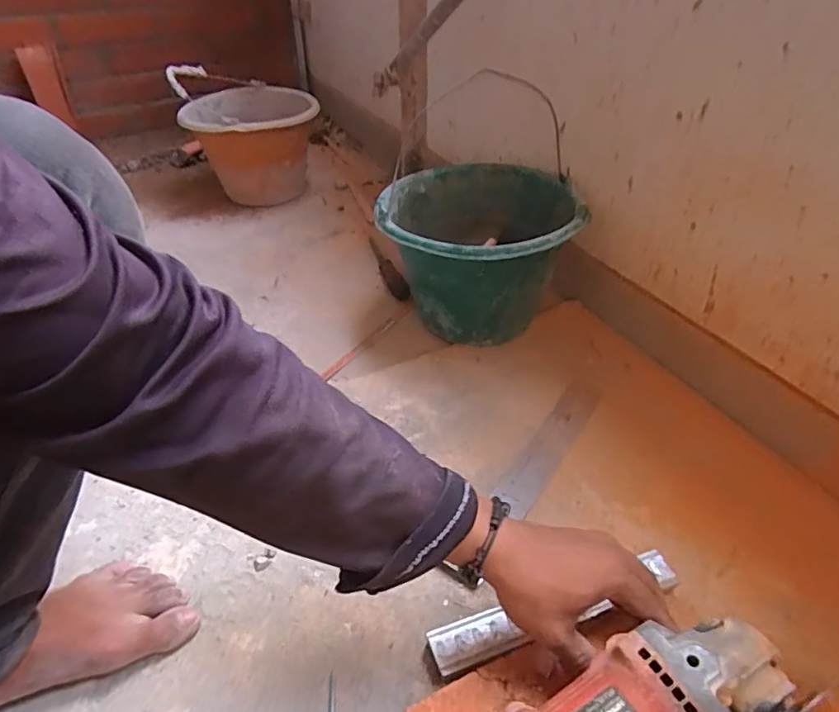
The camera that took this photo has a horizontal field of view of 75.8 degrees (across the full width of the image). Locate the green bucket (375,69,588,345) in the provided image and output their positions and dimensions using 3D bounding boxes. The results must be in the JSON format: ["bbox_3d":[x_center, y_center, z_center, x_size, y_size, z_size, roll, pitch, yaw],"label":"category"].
[{"bbox_3d":[0.076,-0.132,0.744,0.241,0.188,0.263,0,40,0],"label":"green bucket"}]

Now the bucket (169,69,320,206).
[{"bbox_3d":[-0.341,-0.443,1.097,0.240,0.230,0.240,0,40,0],"label":"bucket"}]

